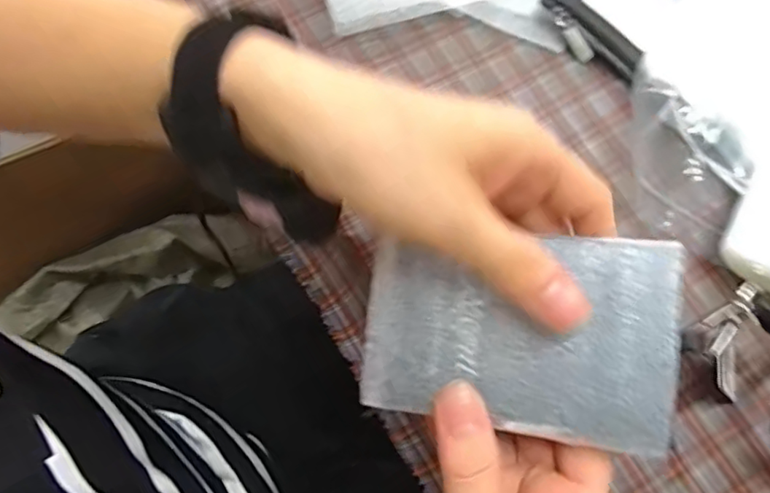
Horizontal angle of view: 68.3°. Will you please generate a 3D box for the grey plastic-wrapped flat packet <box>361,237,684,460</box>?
[{"bbox_3d":[0.050,0.033,0.222,0.114,0.007,0.076,6,85,16],"label":"grey plastic-wrapped flat packet"}]

